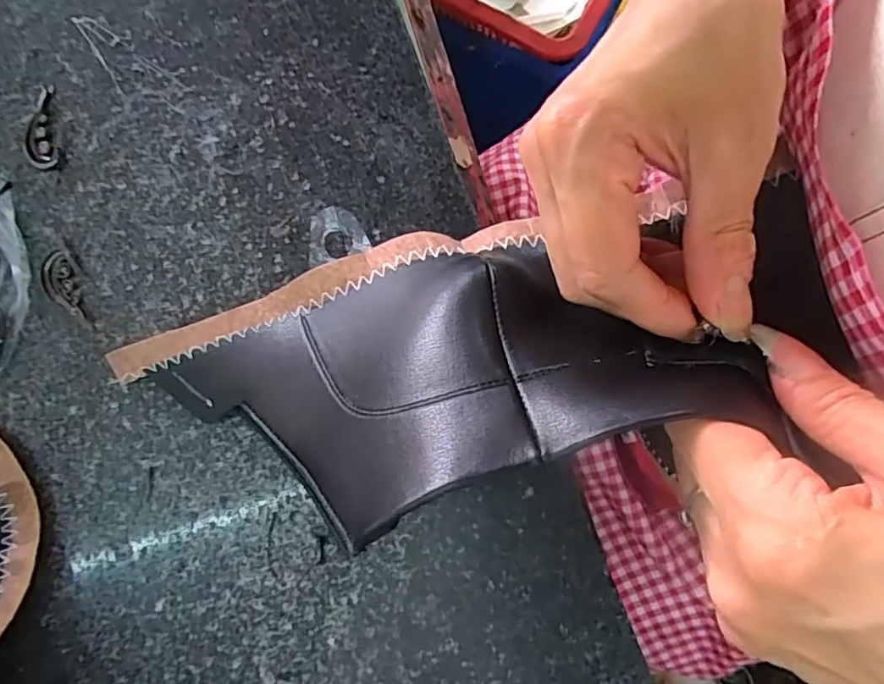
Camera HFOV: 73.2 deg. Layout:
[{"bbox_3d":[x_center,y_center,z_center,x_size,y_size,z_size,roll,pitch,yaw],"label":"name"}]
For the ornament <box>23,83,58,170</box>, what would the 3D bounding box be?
[{"bbox_3d":[-0.189,-0.102,0.279,0.015,0.004,0.042,-9,80,-2],"label":"ornament"}]

